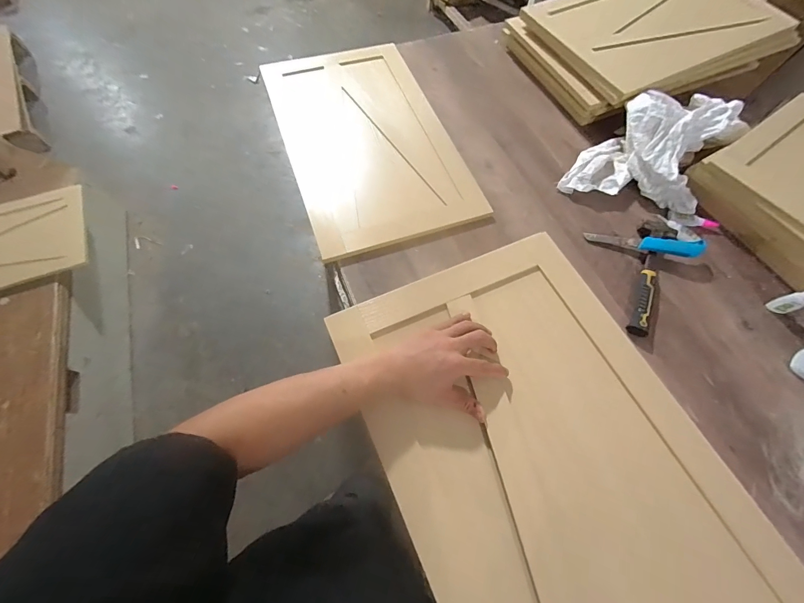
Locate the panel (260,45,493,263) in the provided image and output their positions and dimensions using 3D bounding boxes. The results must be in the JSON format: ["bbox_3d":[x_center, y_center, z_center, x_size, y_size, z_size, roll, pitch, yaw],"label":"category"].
[{"bbox_3d":[-0.095,-0.422,0.849,0.375,0.029,0.655,-18,67,-10],"label":"panel"}]

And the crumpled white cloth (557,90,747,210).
[{"bbox_3d":[0.585,-0.346,0.781,0.251,0.127,0.342,38,70,15],"label":"crumpled white cloth"}]

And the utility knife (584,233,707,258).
[{"bbox_3d":[0.519,-0.126,0.732,0.225,0.029,0.034,10,65,3],"label":"utility knife"}]

